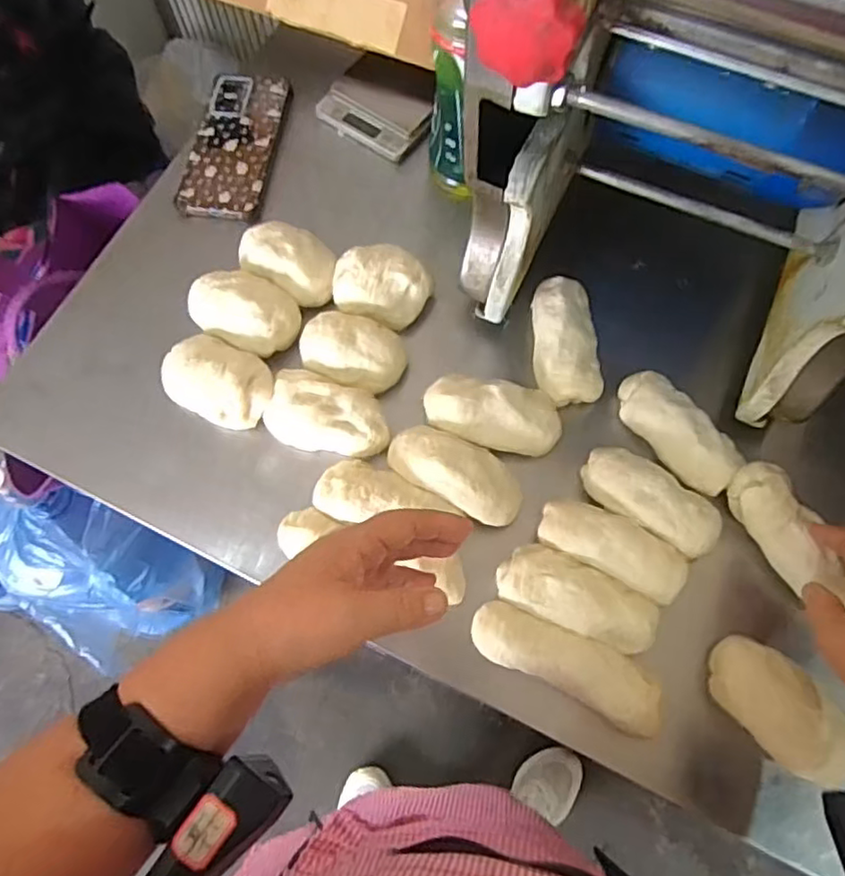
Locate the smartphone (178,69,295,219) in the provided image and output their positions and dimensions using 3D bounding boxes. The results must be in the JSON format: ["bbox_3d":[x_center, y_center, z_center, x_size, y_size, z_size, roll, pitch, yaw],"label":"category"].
[{"bbox_3d":[-0.181,-0.283,0.620,0.078,0.007,0.167,10,70,3],"label":"smartphone"}]

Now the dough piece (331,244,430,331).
[{"bbox_3d":[-0.036,-0.130,0.554,0.083,0.045,0.067,22,72,8],"label":"dough piece"}]

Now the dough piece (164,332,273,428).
[{"bbox_3d":[-0.165,-0.046,0.523,0.095,0.043,0.064,29,73,10],"label":"dough piece"}]

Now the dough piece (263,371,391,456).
[{"bbox_3d":[-0.074,-0.017,0.515,0.098,0.042,0.052,16,71,6],"label":"dough piece"}]

